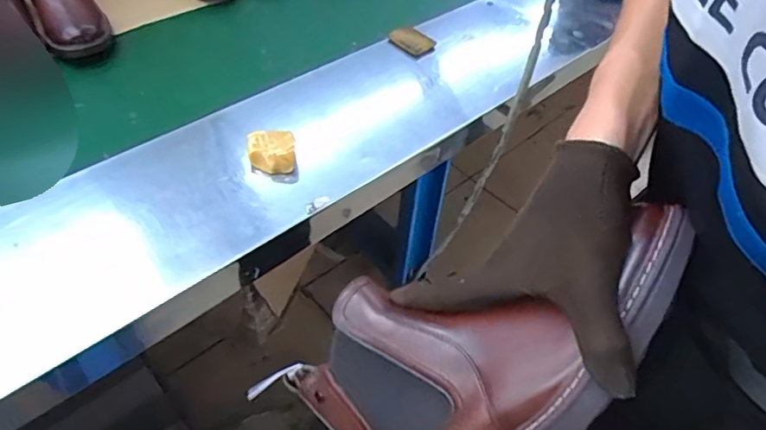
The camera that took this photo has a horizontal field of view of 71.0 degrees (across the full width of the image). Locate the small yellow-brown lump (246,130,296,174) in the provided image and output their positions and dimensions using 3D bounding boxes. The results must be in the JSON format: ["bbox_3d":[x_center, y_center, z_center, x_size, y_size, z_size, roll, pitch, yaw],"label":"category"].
[{"bbox_3d":[-0.137,-0.078,0.664,0.055,0.031,0.047,1,48,-4],"label":"small yellow-brown lump"}]

